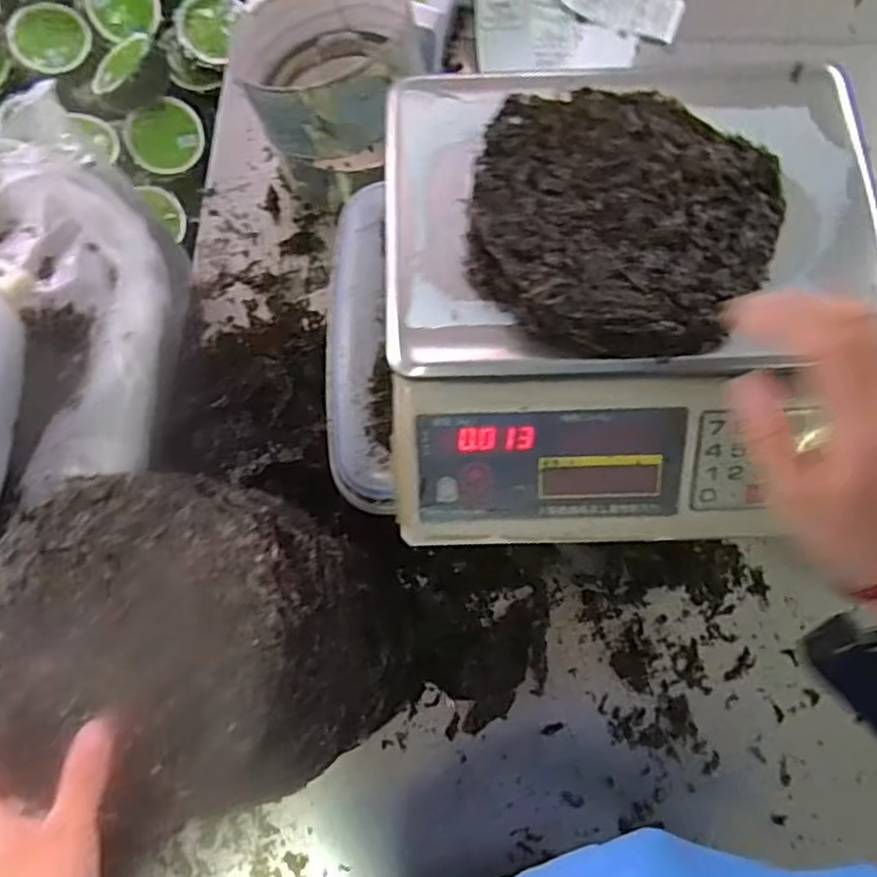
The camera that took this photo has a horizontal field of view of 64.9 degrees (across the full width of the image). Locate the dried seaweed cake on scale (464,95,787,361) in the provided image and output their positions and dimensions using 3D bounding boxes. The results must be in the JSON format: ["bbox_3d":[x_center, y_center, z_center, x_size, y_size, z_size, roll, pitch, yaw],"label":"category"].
[{"bbox_3d":[0.112,-0.143,0.433,0.185,0.030,0.181,0,73,1],"label":"dried seaweed cake on scale"}]

